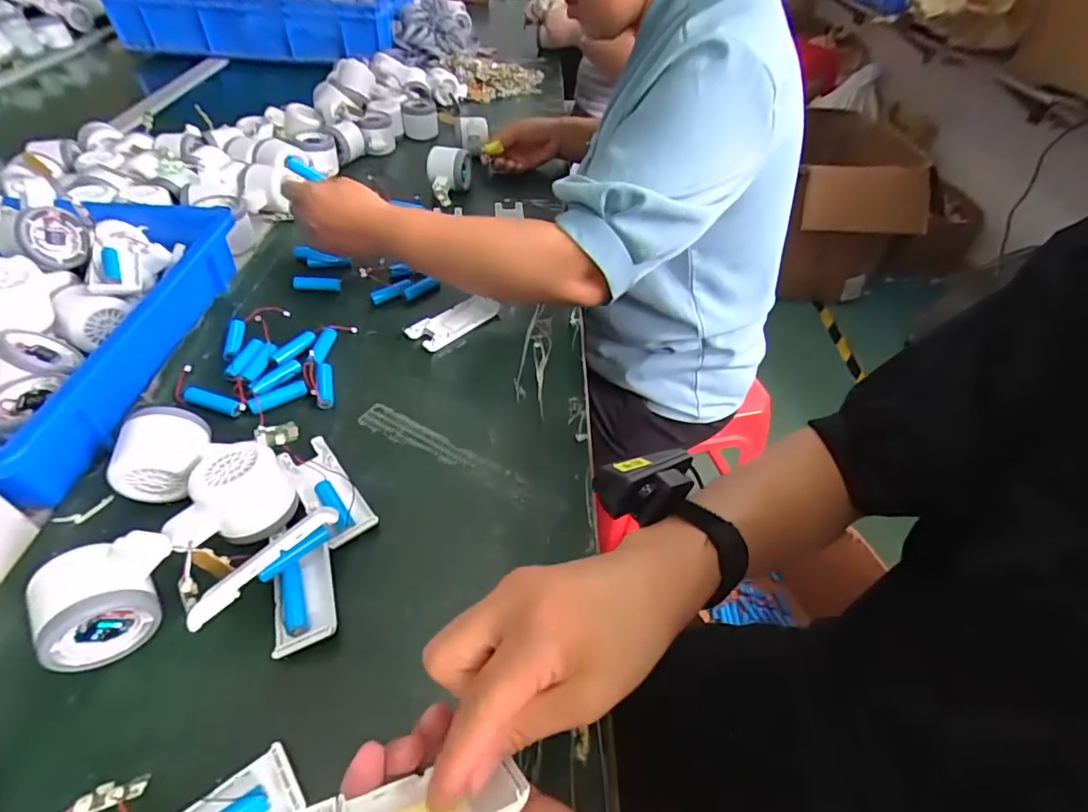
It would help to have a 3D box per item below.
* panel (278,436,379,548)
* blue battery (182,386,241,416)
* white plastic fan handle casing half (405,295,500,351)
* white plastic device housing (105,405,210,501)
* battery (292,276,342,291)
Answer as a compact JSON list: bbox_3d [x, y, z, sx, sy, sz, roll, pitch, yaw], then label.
[{"bbox_3d":[-0.171,0.064,0.417,0.038,0.017,0.103,-29,55,-28],"label":"panel"},{"bbox_3d":[-0.297,-0.005,0.475,0.053,0.012,0.013,13,47,7],"label":"blue battery"},{"bbox_3d":[-0.096,-0.092,0.575,0.039,0.015,0.100,33,52,24],"label":"white plastic fan handle casing half"},{"bbox_3d":[-0.286,0.036,0.403,0.056,0.055,0.049,-5,47,-9],"label":"white plastic device housing"},{"bbox_3d":[-0.256,-0.138,0.601,0.052,0.014,0.011,1,46,-4],"label":"battery"}]

